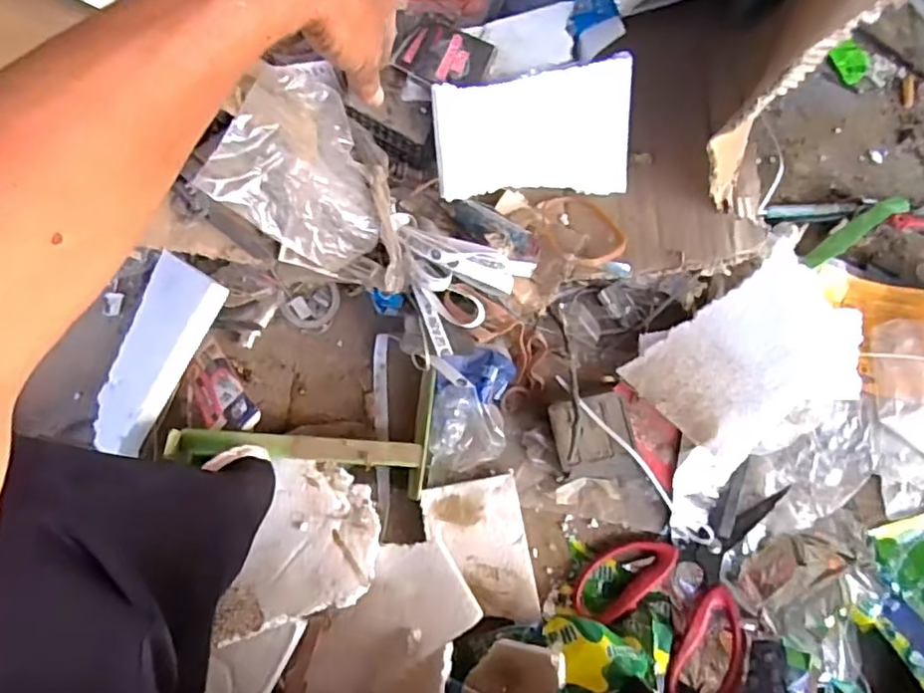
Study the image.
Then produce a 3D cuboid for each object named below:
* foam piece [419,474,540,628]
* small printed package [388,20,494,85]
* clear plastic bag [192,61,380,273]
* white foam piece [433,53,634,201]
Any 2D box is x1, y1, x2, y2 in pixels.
[{"bbox_3d":[0.016,0.178,0.546,0.083,0.017,0.120,-10,79,-3],"label":"foam piece"},{"bbox_3d":[-0.015,-0.244,0.525,0.075,0.013,0.047,12,78,3],"label":"small printed package"},{"bbox_3d":[-0.123,-0.152,0.507,0.137,0.058,0.143,29,53,-34],"label":"clear plastic bag"},{"bbox_3d":[0.063,-0.181,0.539,0.171,0.014,0.107,-11,113,-13],"label":"white foam piece"}]

